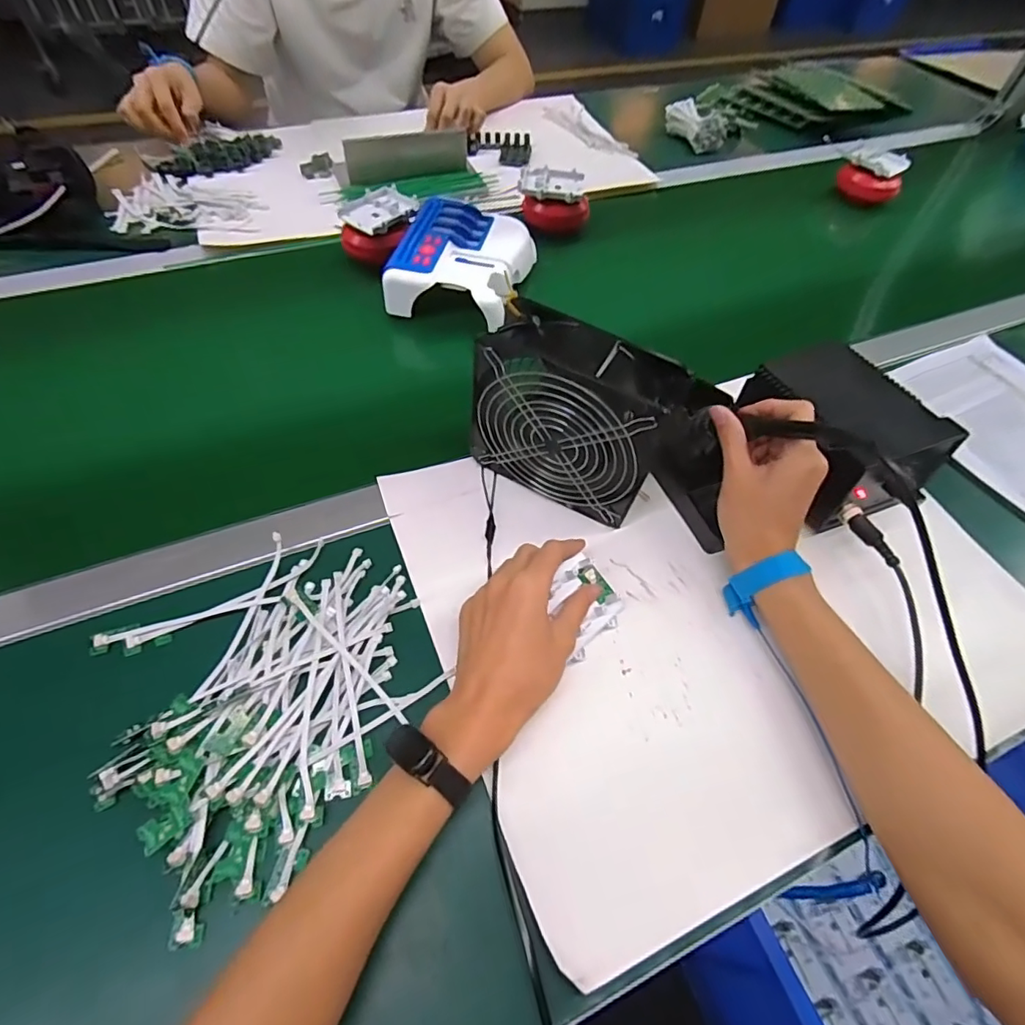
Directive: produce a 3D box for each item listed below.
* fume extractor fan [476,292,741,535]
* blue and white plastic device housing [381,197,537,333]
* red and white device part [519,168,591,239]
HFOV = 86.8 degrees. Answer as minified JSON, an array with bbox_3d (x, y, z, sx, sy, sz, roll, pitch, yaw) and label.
[{"bbox_3d":[0.051,-0.073,0.445,0.161,0.152,0.064,24,59,11],"label":"fume extractor fan"},{"bbox_3d":[-0.058,-0.287,0.638,0.142,0.062,0.191,14,56,6],"label":"blue and white plastic device housing"},{"bbox_3d":[0.057,-0.428,0.754,0.102,0.048,0.072,9,56,3],"label":"red and white device part"}]

